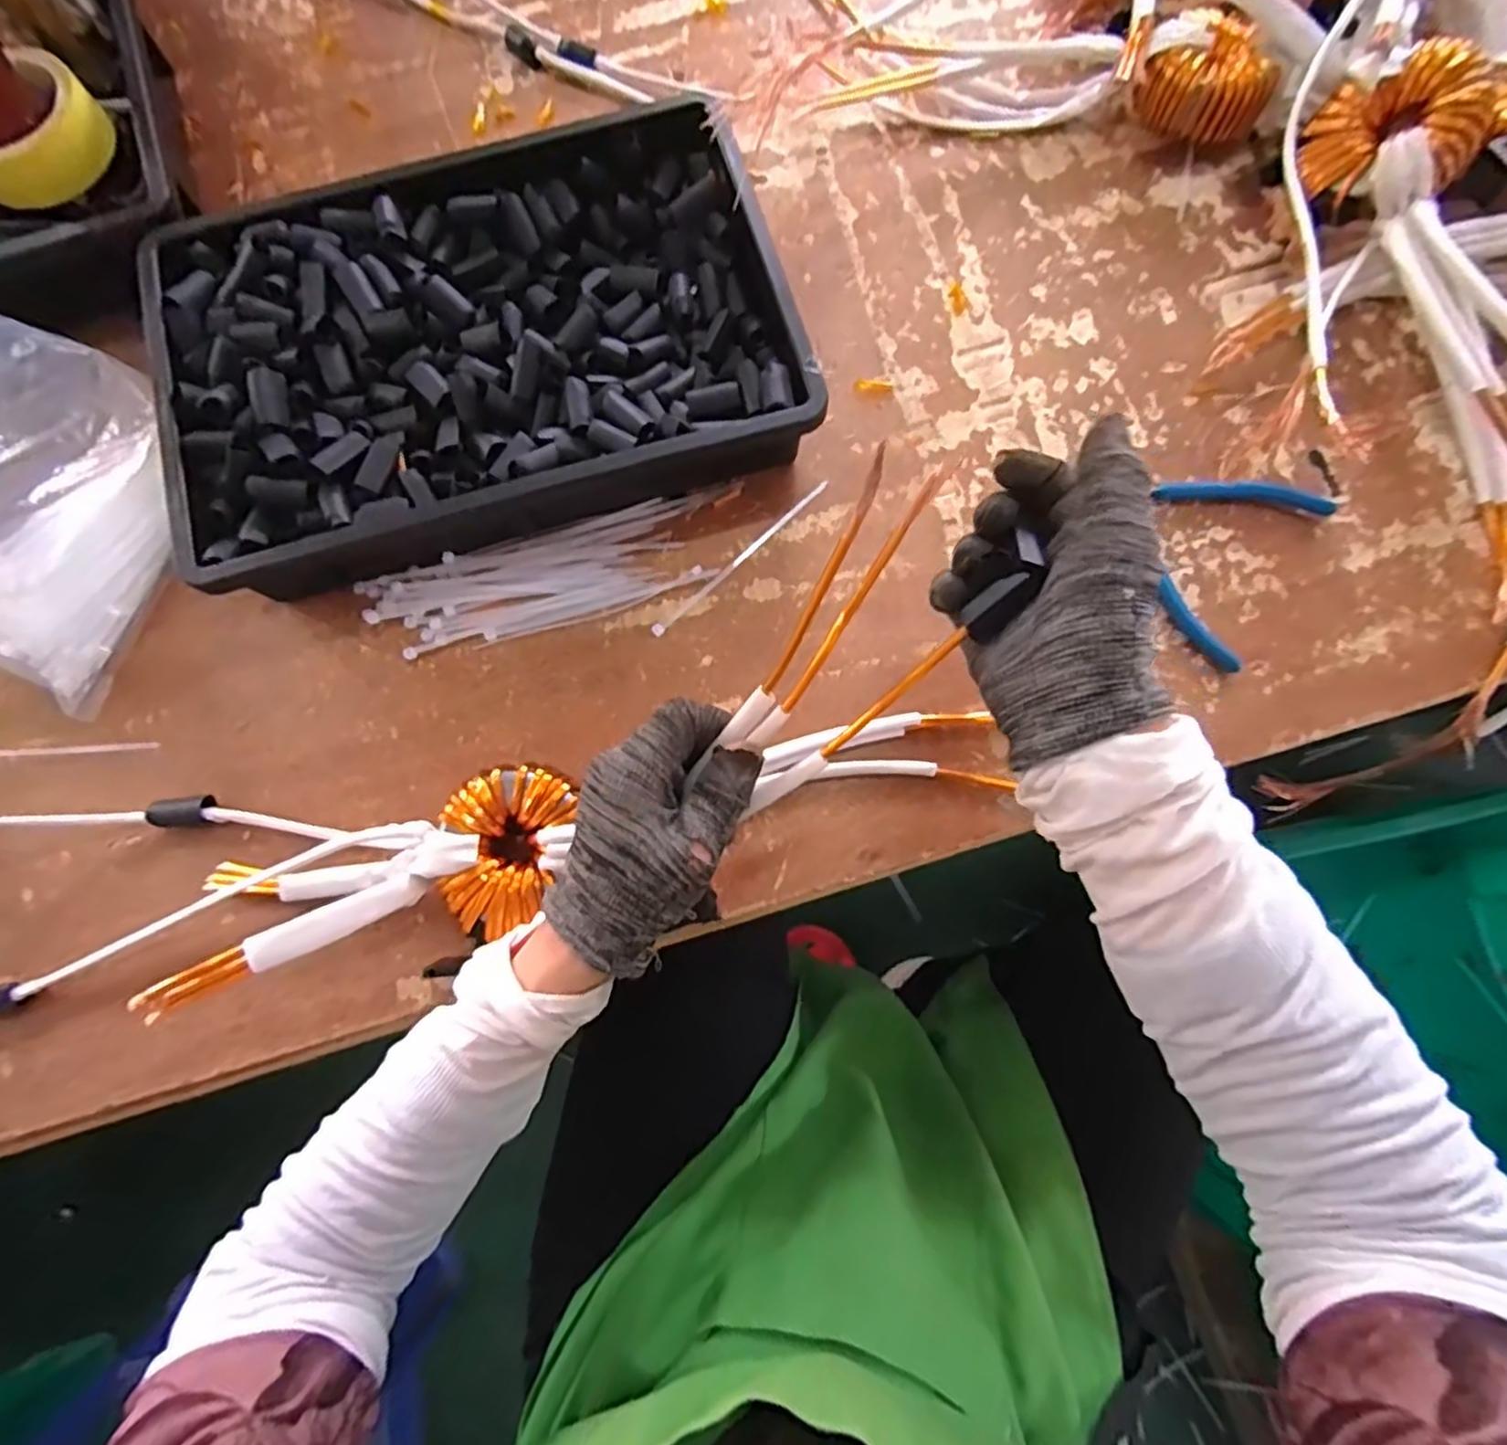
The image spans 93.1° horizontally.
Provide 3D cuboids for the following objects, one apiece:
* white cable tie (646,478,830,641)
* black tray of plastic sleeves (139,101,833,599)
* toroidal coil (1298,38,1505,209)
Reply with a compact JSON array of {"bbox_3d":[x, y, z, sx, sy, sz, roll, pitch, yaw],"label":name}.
[{"bbox_3d":[-0.008,-0.105,0.448,0.147,0.004,0.006,-43,80,-8],"label":"white cable tie"},{"bbox_3d":[-0.165,-0.229,0.448,0.365,0.068,0.243,-16,78,-2],"label":"black tray of plastic sleeves"},{"bbox_3d":[0.395,-0.362,0.440,0.087,0.044,0.069,10,101,37],"label":"toroidal coil"}]

